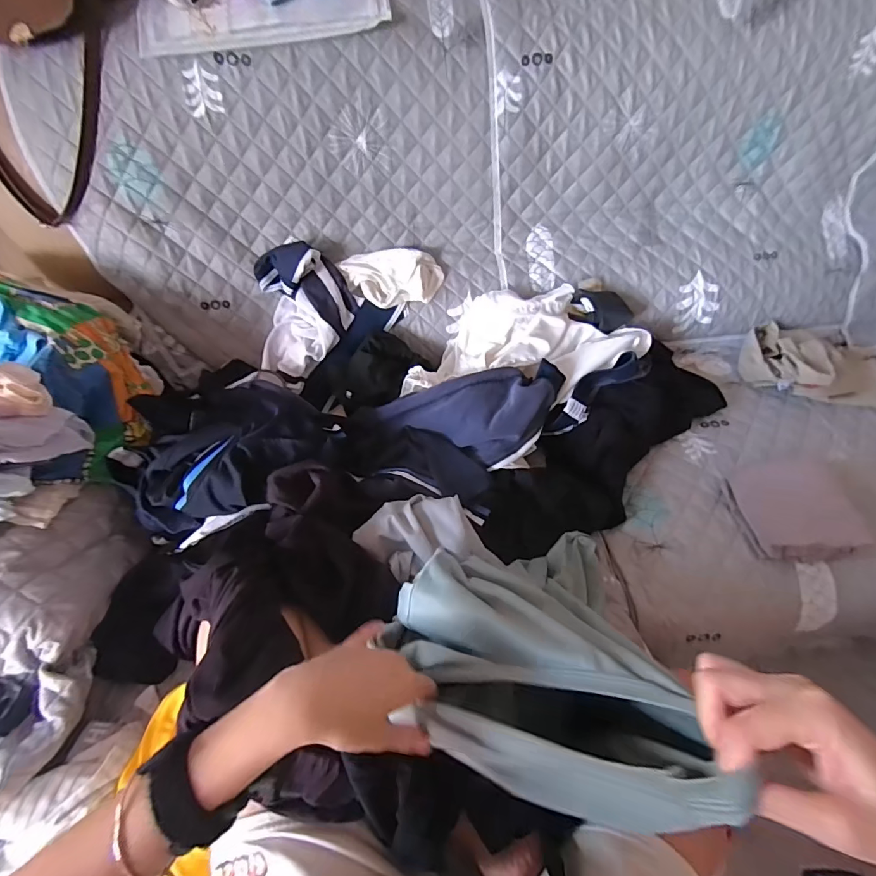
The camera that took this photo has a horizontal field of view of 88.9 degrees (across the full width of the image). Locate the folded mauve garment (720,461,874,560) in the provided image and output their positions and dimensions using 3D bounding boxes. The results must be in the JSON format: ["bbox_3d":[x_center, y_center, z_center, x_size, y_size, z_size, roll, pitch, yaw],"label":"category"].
[{"bbox_3d":[0.541,0.100,0.683,0.150,0.071,0.166,1,56,2],"label":"folded mauve garment"}]

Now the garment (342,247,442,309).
[{"bbox_3d":[-0.085,-0.297,0.839,0.178,0.031,0.097,-1,96,1],"label":"garment"}]

